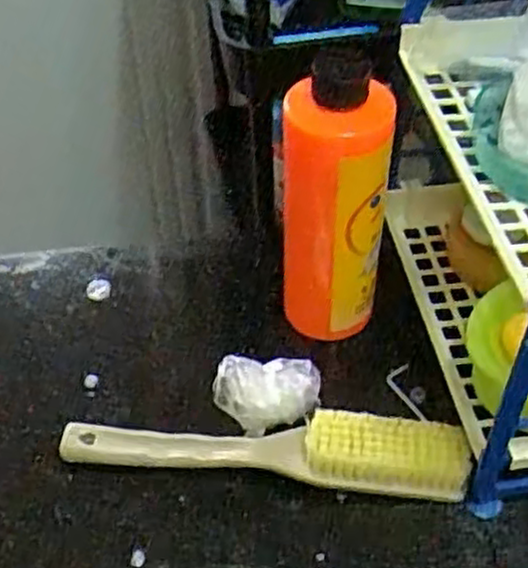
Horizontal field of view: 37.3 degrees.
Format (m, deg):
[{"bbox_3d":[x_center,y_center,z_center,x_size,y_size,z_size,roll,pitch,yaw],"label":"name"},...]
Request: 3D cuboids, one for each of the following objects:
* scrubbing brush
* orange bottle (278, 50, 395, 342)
[{"bbox_3d":[-0.002,0.091,0.433,0.220,0.040,0.031,4,46,5],"label":"scrubbing brush"},{"bbox_3d":[0.039,-0.040,0.444,0.055,0.163,0.044,-6,45,-4],"label":"orange bottle"}]

